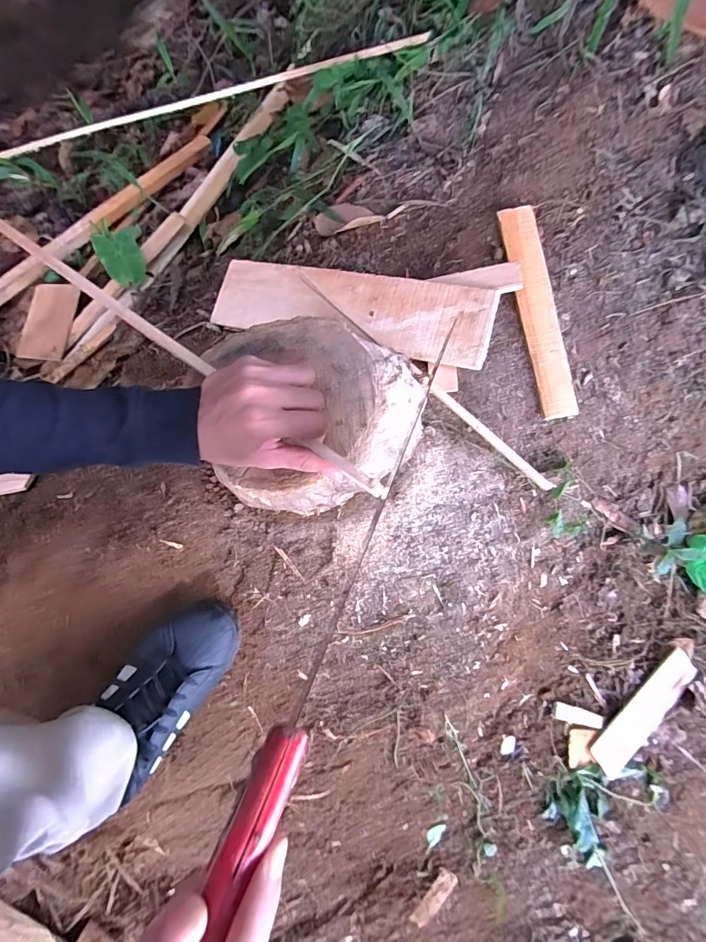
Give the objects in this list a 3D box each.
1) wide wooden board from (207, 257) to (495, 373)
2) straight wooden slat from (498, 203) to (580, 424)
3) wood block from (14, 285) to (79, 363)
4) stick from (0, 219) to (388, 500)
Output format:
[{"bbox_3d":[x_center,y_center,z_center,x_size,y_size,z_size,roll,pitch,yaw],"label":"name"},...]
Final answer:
[{"bbox_3d":[-0.013,-0.224,0.575,0.394,0.017,0.106,16,87,17],"label":"wide wooden board"},{"bbox_3d":[0.243,-0.209,0.550,0.045,0.007,0.283,-12,85,7],"label":"straight wooden slat"},{"bbox_3d":[-0.583,-0.284,0.806,0.089,0.008,0.150,15,94,-3],"label":"wood block"},{"bbox_3d":[-0.250,-0.174,0.414,0.695,0.022,0.011,35,78,14],"label":"stick"}]

